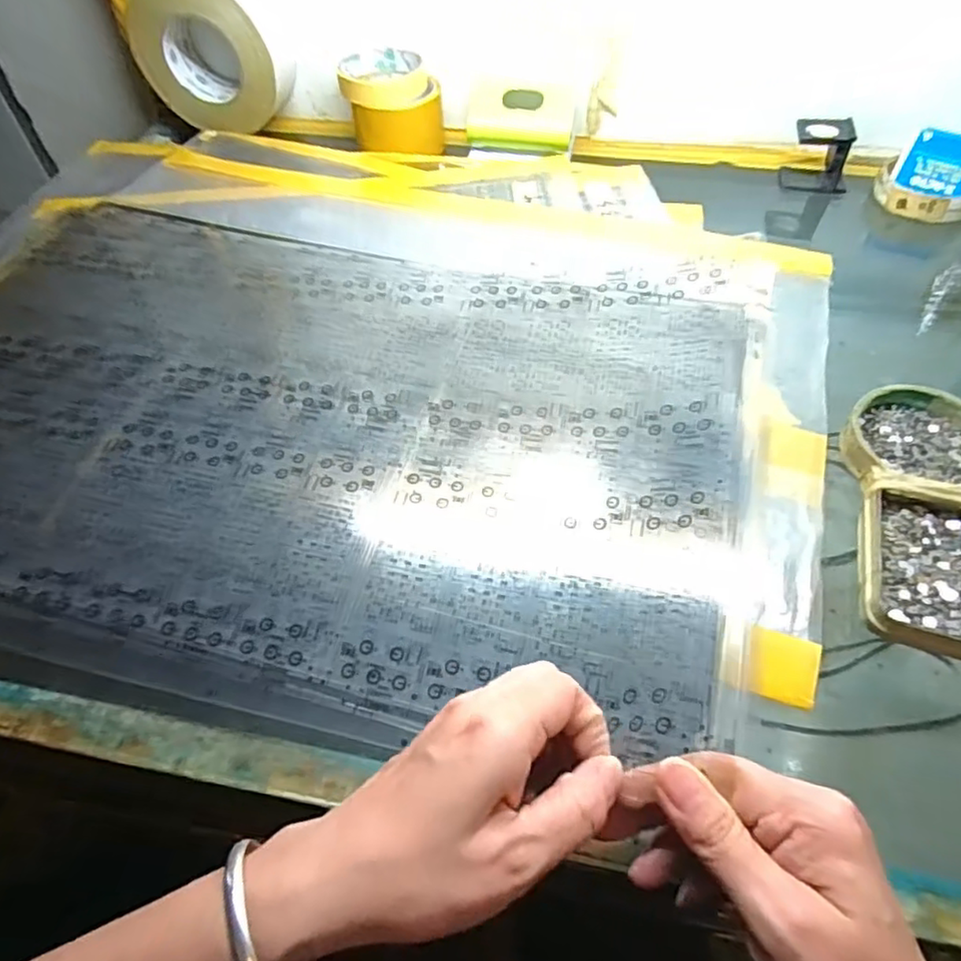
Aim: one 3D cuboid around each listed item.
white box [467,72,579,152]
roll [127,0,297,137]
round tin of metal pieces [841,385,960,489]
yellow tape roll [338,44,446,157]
[{"bbox_3d":[0.041,-0.353,0.598,0.100,0.057,0.070,8,53,8],"label":"white box"},{"bbox_3d":[-0.263,-0.419,0.615,0.137,0.131,0.067,5,52,6],"label":"roll"},{"bbox_3d":[0.261,-0.022,0.370,0.079,0.017,0.081,-2,51,2],"label":"round tin of metal pieces"},{"bbox_3d":[-0.085,-0.372,0.612,0.093,0.059,0.081,-4,52,-2],"label":"yellow tape roll"}]

